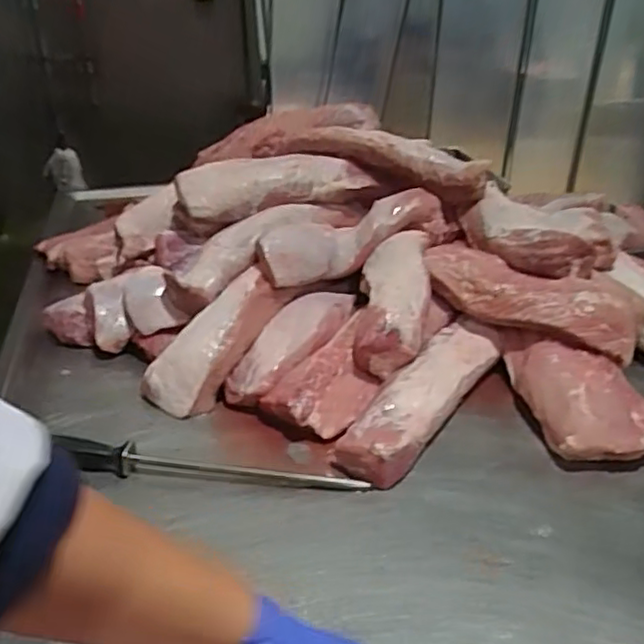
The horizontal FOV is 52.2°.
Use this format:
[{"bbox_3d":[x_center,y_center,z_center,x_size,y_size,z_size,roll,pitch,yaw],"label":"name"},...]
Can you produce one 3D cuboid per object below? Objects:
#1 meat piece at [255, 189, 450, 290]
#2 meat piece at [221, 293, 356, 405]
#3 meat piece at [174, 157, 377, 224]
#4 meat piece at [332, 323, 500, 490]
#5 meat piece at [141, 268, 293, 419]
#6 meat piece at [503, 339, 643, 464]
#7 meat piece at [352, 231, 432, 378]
[{"bbox_3d":[0.055,-0.145,1.116,0.349,0.093,0.116,-21,30,-19],"label":"meat piece"},{"bbox_3d":[-0.035,0.023,1.015,0.089,0.051,0.289,16,42,29],"label":"meat piece"},{"bbox_3d":[-0.081,-0.241,1.164,0.334,0.086,0.098,-9,28,-17],"label":"meat piece"},{"bbox_3d":[0.145,0.104,0.938,0.098,0.077,0.377,14,28,30],"label":"meat piece"},{"bbox_3d":[-0.160,0.024,0.994,0.108,0.057,0.265,18,57,31],"label":"meat piece"},{"bbox_3d":[0.368,0.112,0.923,0.154,0.091,0.227,-3,24,-5],"label":"meat piece"},{"bbox_3d":[0.113,-0.048,1.033,0.108,0.068,0.303,6,43,8],"label":"meat piece"}]

